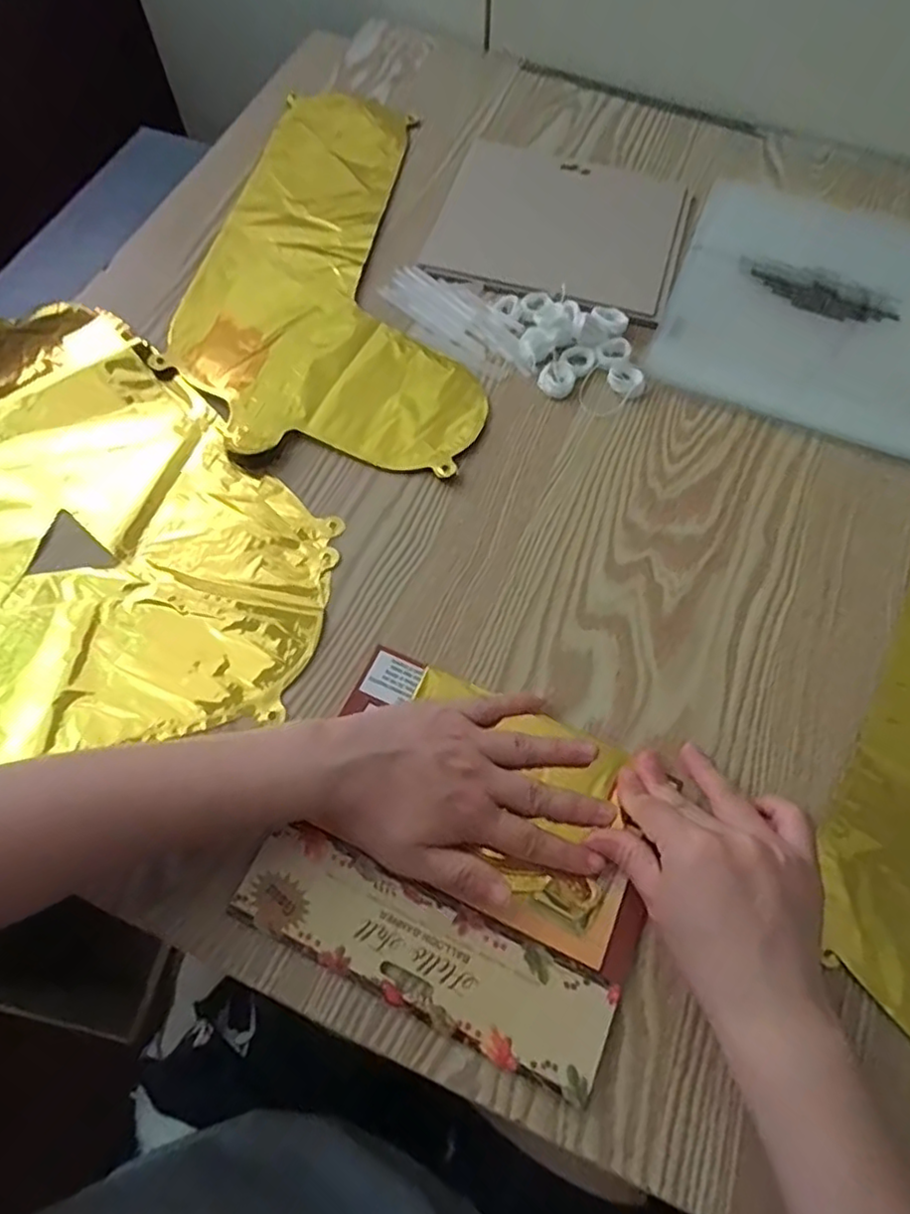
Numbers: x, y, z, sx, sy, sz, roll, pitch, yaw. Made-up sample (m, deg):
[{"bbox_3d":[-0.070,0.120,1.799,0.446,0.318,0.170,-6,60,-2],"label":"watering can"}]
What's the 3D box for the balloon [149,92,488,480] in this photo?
[{"bbox_3d":[-0.082,-0.287,0.543,0.232,0.009,0.403,7,65,2],"label":"balloon"}]

